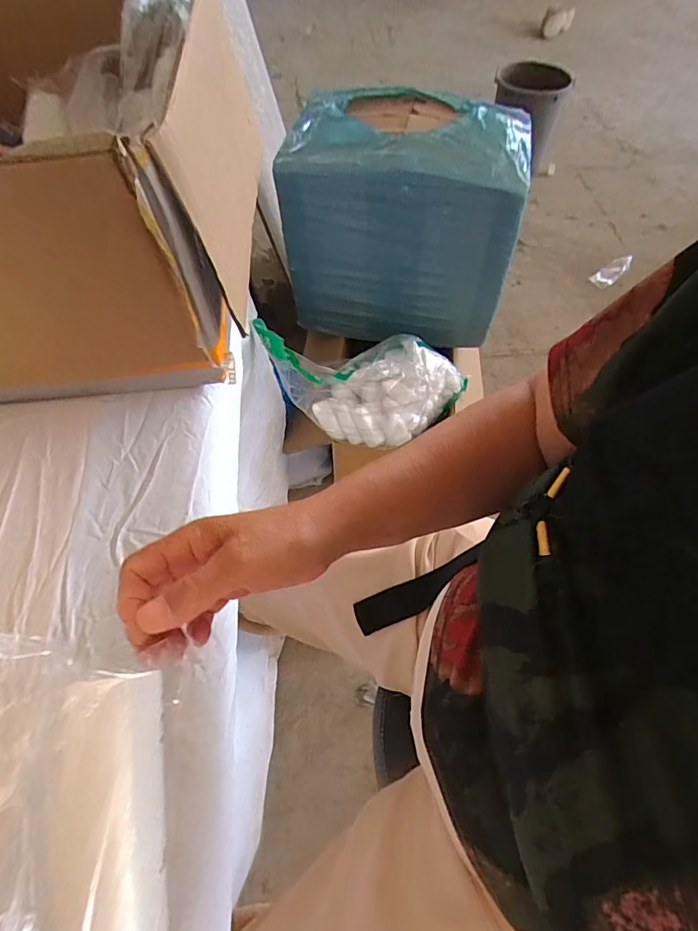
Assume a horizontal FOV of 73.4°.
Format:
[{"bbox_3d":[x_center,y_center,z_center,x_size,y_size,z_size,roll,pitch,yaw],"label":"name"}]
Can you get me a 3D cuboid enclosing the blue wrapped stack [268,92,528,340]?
[{"bbox_3d":[0.108,-0.473,0.917,0.399,0.350,0.264,12,60,8],"label":"blue wrapped stack"}]

